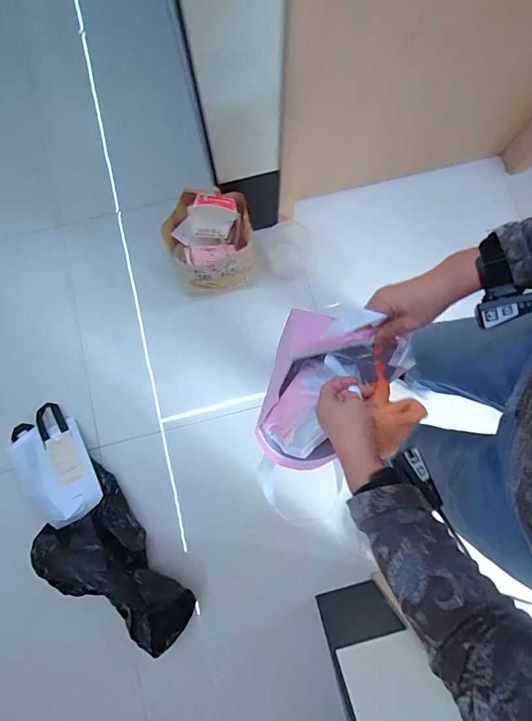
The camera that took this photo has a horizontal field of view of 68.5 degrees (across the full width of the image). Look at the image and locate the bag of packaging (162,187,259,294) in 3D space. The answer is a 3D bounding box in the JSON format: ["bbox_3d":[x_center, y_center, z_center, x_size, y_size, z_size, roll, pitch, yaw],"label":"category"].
[{"bbox_3d":[-0.173,-0.364,1.264,0.276,0.285,0.225,-15,79,-3],"label":"bag of packaging"}]

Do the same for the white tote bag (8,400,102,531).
[{"bbox_3d":[-0.683,0.328,1.255,0.231,0.082,0.410,-38,68,-15],"label":"white tote bag"}]

